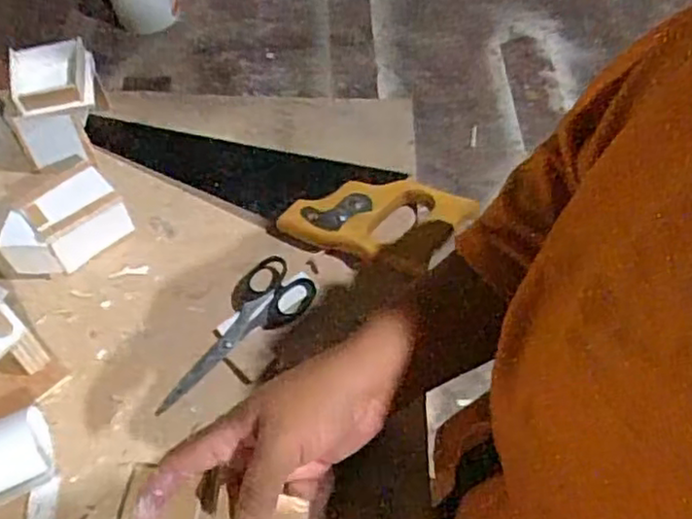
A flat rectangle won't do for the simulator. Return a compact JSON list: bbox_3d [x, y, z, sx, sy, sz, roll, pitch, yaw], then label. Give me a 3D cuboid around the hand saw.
[{"bbox_3d":[-0.075,-0.073,0.634,0.371,0.026,0.102,15,57,10],"label":"hand saw"}]

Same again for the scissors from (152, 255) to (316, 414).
[{"bbox_3d":[-0.096,0.055,0.555,0.153,0.014,0.062,-38,64,-22],"label":"scissors"}]

